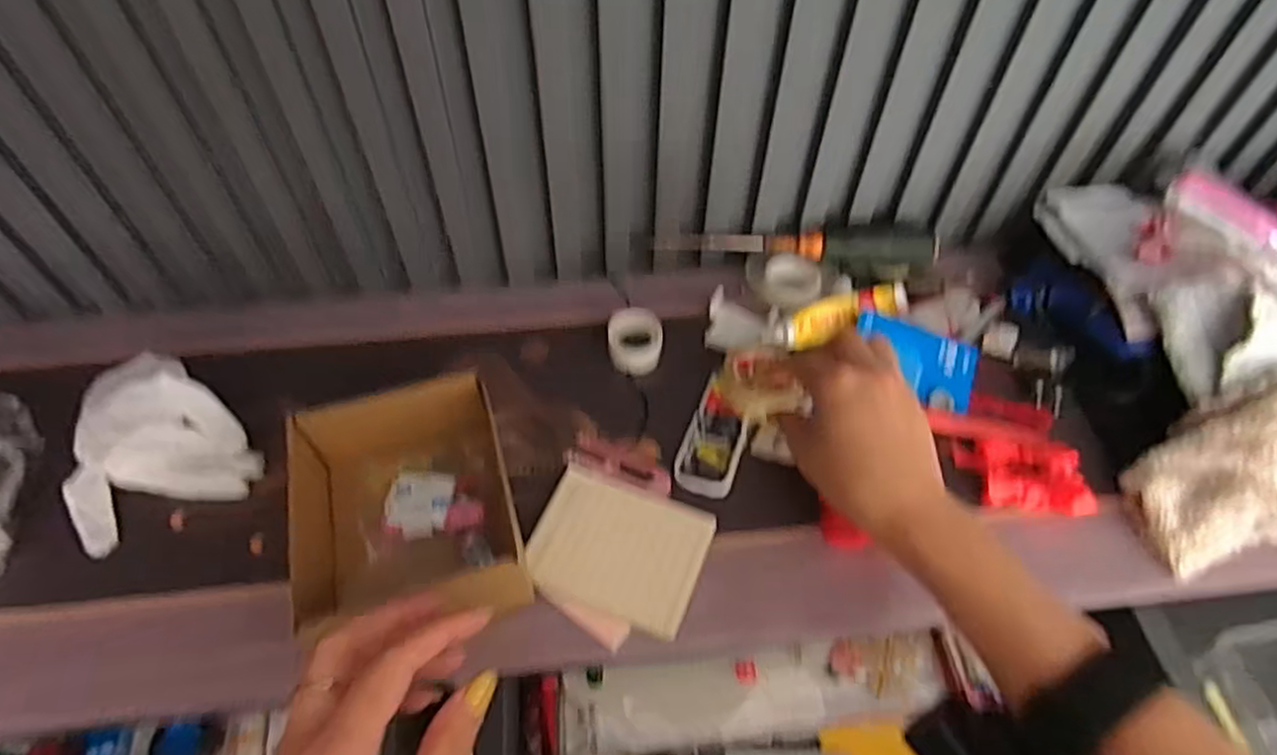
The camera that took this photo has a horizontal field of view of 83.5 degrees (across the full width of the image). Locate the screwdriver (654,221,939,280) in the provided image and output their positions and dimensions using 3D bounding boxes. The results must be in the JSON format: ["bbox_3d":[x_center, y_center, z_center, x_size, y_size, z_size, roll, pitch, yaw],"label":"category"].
[{"bbox_3d":[0.123,-0.098,0.544,0.210,0.030,0.033,-3,53,-4],"label":"screwdriver"}]

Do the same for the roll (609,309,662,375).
[{"bbox_3d":[-0.002,-0.027,0.503,0.037,0.021,0.040,1,53,-1],"label":"roll"}]

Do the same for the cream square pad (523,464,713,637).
[{"bbox_3d":[-0.011,0.099,0.419,0.096,0.007,0.076,19,55,12],"label":"cream square pad"}]

